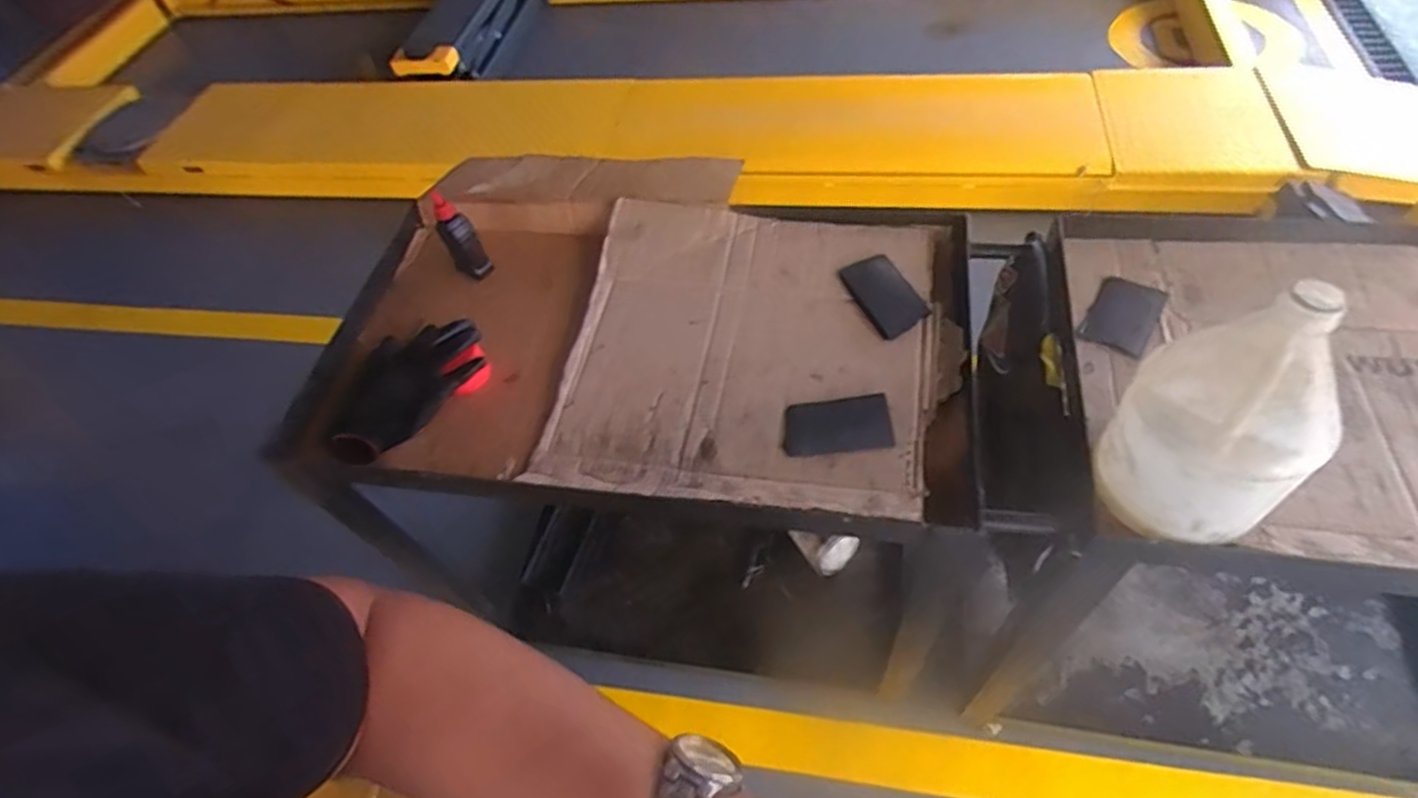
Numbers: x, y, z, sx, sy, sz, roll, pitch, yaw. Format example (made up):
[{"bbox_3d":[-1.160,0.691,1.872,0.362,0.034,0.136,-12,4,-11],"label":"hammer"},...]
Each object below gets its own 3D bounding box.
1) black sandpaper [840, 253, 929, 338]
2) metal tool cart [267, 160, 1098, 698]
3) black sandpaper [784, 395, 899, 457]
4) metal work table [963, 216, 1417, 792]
[{"bbox_3d":[0.222,-0.132,0.889,0.071,0.009,0.127,-25,54,-7],"label":"black sandpaper"},{"bbox_3d":[-0.032,0.103,1.237,1.139,0.845,0.539,4,59,14],"label":"metal tool cart"},{"bbox_3d":[0.144,0.029,0.788,0.116,0.010,0.070,-7,54,6],"label":"black sandpaper"},{"bbox_3d":[0.887,0.200,1.021,0.857,0.800,0.500,3,59,13],"label":"metal work table"}]

